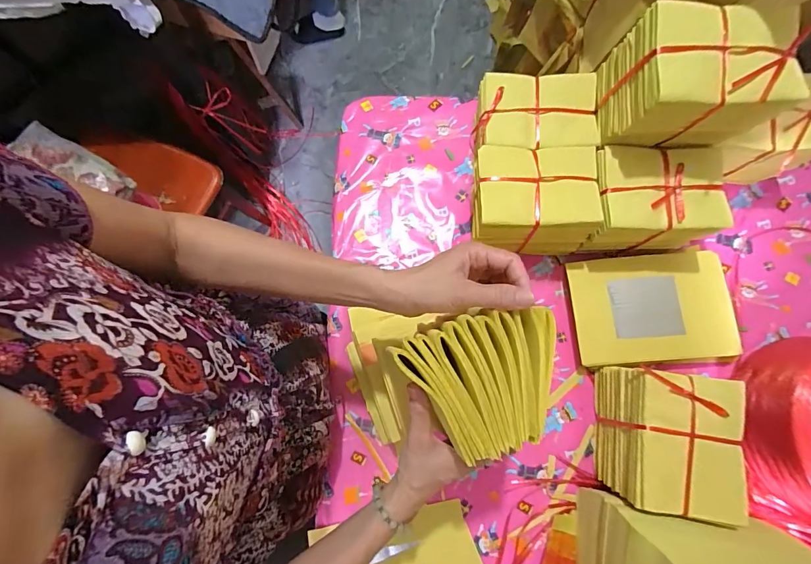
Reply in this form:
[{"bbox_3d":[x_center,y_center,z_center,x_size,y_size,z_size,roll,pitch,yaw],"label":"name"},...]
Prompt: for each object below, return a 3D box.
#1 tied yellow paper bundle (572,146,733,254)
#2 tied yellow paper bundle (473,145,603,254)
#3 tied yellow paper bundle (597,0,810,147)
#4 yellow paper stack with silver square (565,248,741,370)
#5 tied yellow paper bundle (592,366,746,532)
[{"bbox_3d":[0.356,-0.115,0.597,0.166,0.146,0.123,0,79,1],"label":"tied yellow paper bundle"},{"bbox_3d":[0.188,-0.119,0.603,0.168,0.129,0.137,0,79,1],"label":"tied yellow paper bundle"},{"bbox_3d":[0.358,-0.250,0.490,0.167,0.128,0.120,2,79,2],"label":"tied yellow paper bundle"},{"bbox_3d":[0.385,0.045,0.618,0.232,0.044,0.171,-5,79,0],"label":"yellow paper stack with silver square"},{"bbox_3d":[0.346,0.209,0.531,0.121,0.143,0.167,5,79,2],"label":"tied yellow paper bundle"}]

